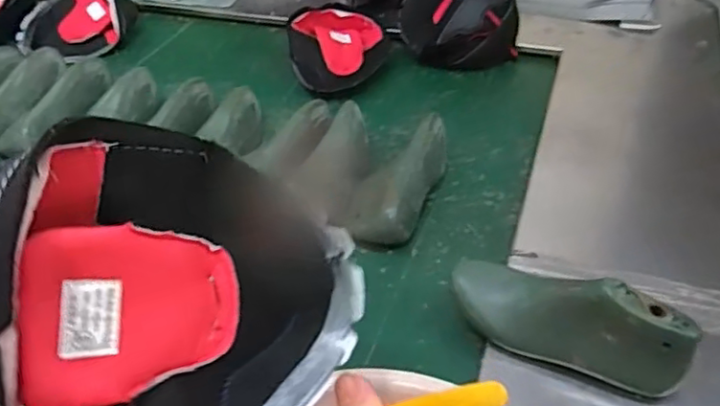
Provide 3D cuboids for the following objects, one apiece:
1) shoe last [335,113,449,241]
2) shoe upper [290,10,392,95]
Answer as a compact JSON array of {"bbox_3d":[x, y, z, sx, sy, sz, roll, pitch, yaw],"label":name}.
[{"bbox_3d":[0.048,-0.033,0.802,0.093,0.063,0.196,14,46,17],"label":"shoe last"},{"bbox_3d":[-0.045,-0.258,1.056,0.152,0.073,0.167,8,44,11],"label":"shoe upper"}]

